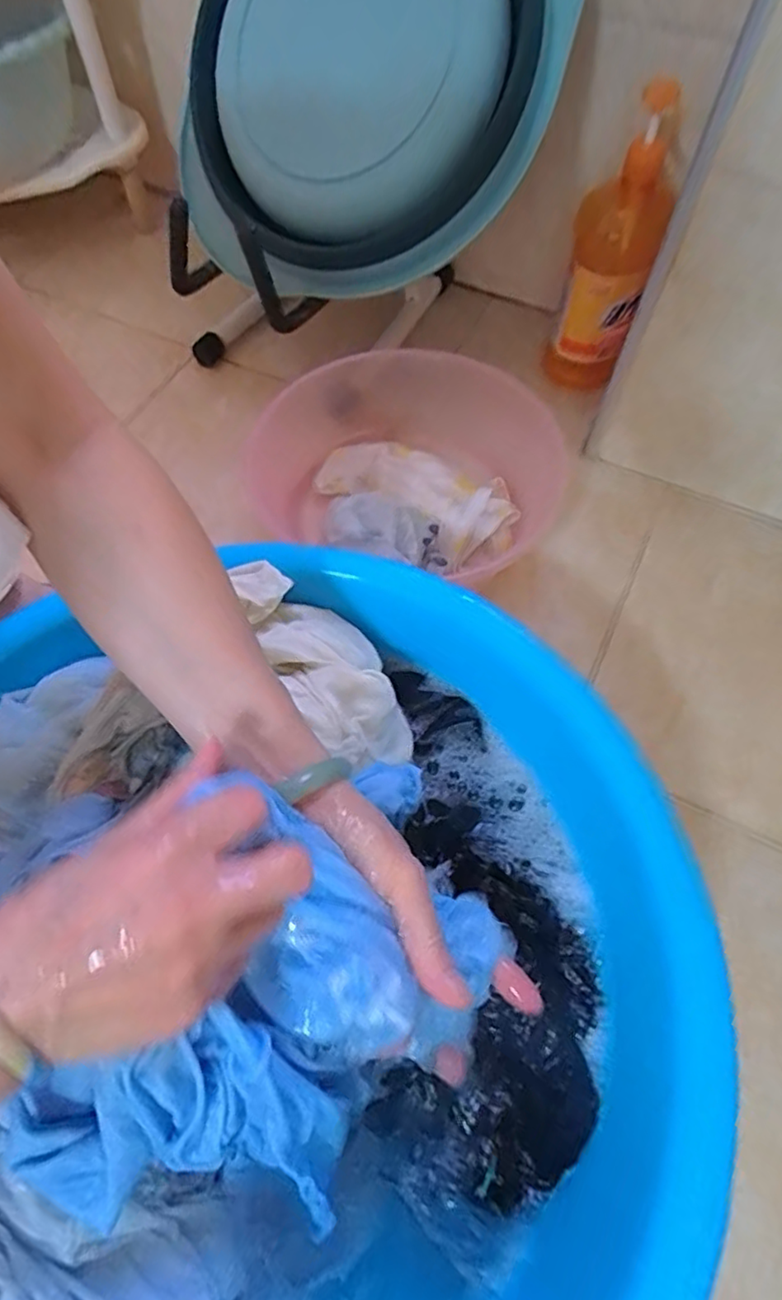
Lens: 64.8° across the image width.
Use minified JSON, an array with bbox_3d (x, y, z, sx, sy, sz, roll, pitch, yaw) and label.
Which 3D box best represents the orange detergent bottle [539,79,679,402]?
[{"bbox_3d":[0.234,-0.419,0.660,0.088,0.248,0.098,15,63,9],"label":"orange detergent bottle"}]

